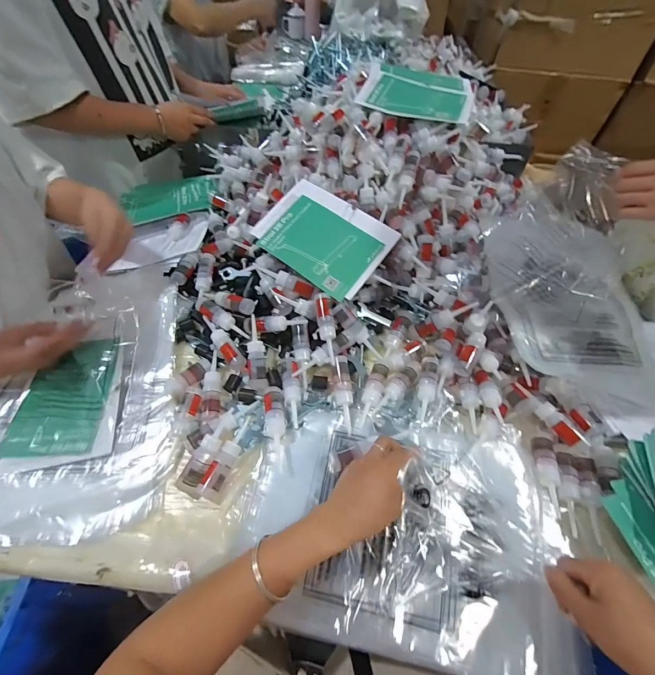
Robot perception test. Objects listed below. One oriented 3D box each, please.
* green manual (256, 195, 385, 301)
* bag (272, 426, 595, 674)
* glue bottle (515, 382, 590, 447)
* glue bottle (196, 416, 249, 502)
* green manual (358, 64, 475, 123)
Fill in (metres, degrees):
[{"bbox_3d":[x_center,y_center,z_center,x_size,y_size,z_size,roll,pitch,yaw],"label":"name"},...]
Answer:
[{"bbox_3d":[-0.011,-0.150,0.551,0.173,0.010,0.116,36,77,12],"label":"green manual"},{"bbox_3d":[0.138,0.233,0.403,0.322,0.048,0.244,8,53,3],"label":"bag"},{"bbox_3d":[0.300,0.102,0.457,0.019,0.022,0.103,-21,57,-17],"label":"glue bottle"},{"bbox_3d":[-0.131,0.153,0.436,0.030,0.022,0.107,15,54,8],"label":"glue bottle"},{"bbox_3d":[0.178,-0.487,0.664,0.207,0.012,0.192,15,59,5],"label":"green manual"}]

